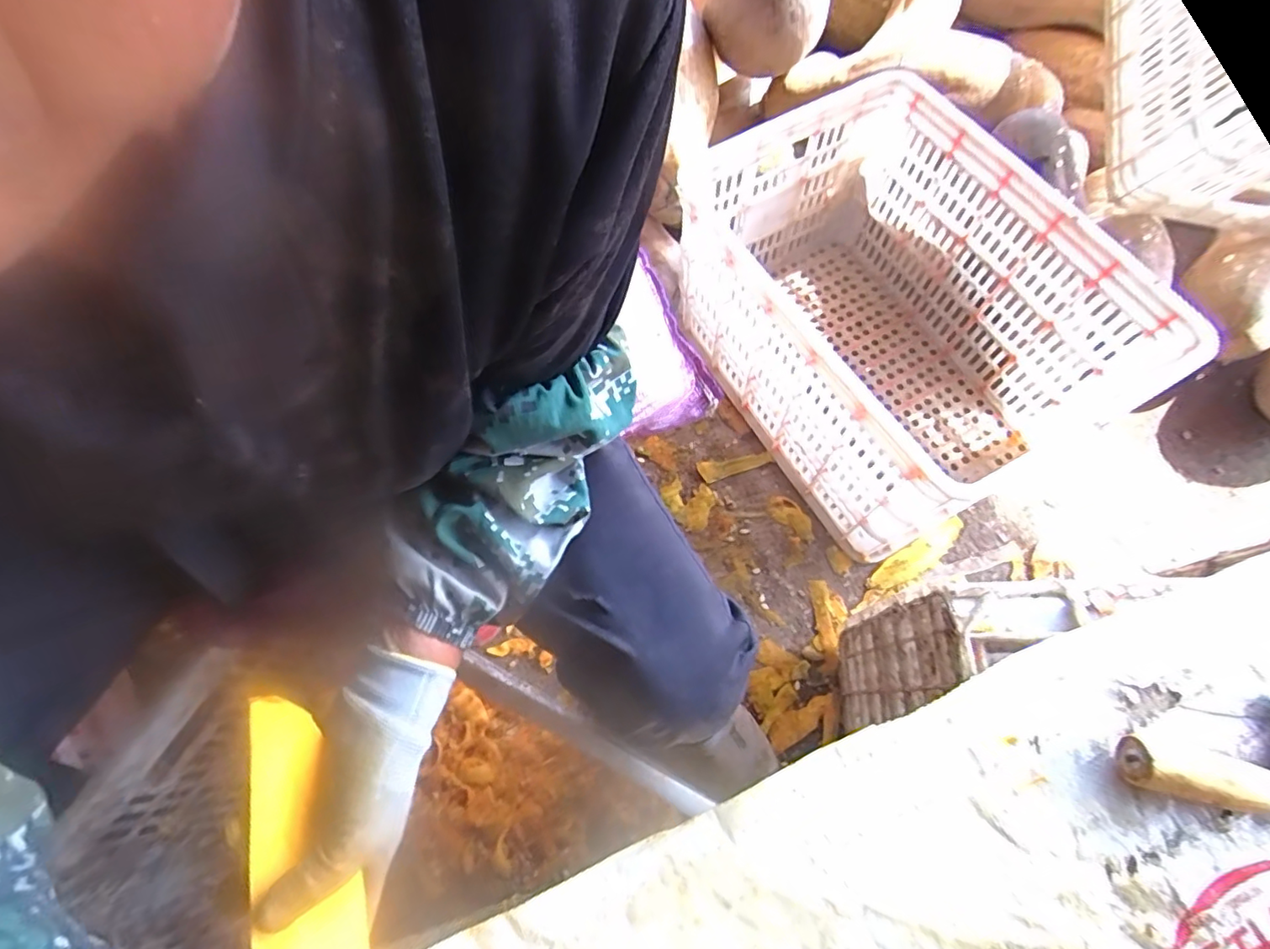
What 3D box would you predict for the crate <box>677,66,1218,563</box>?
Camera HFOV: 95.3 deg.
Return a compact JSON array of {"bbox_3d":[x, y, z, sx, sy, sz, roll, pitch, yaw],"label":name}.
[{"bbox_3d":[0.353,-0.203,0.772,0.418,0.292,0.490,-30,70,-9],"label":"crate"}]

